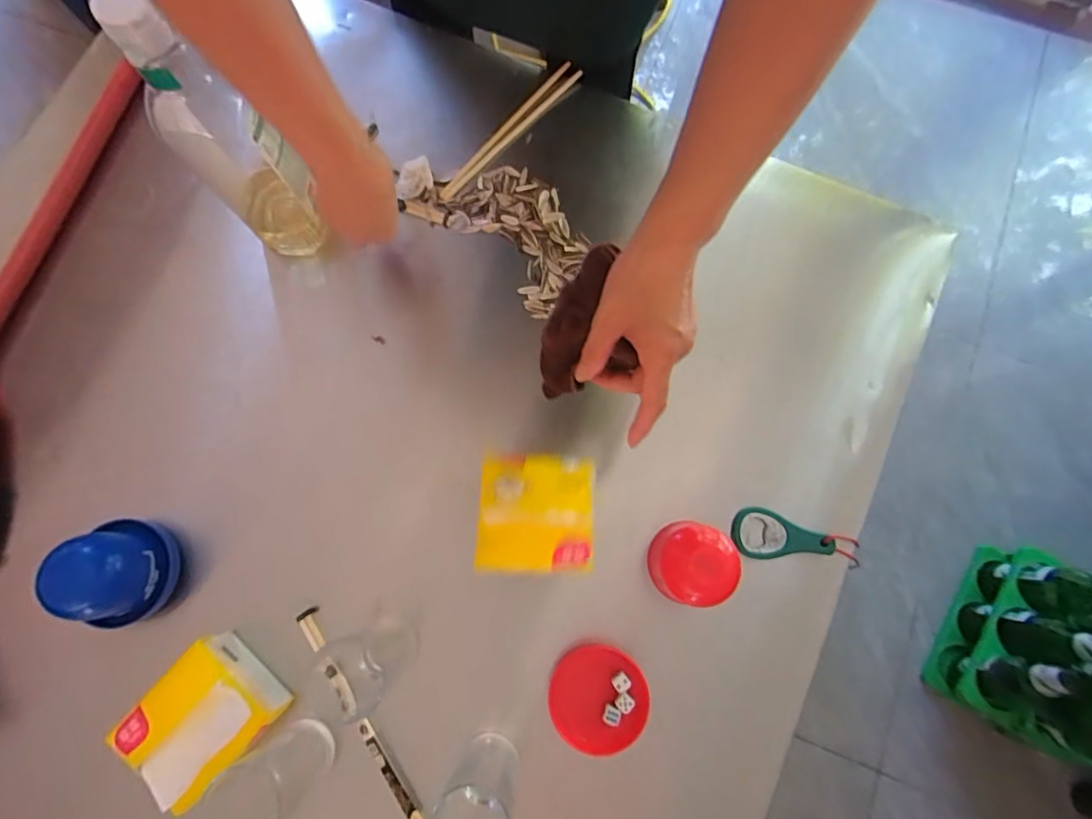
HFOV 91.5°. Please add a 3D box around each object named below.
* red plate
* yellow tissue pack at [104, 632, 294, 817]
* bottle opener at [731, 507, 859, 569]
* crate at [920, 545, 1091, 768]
[{"bbox_3d":[0.043,0.243,0.447,0.080,0.016,0.078,-14,80,0],"label":"red plate"},{"bbox_3d":[-0.277,0.248,0.432,0.087,0.052,0.093,40,84,8],"label":"yellow tissue pack"},{"bbox_3d":[0.227,0.118,0.483,0.110,0.013,0.043,8,81,4],"label":"bottle opener"},{"bbox_3d":[0.751,0.348,0.766,0.172,0.257,0.278,33,83,7],"label":"crate"}]

